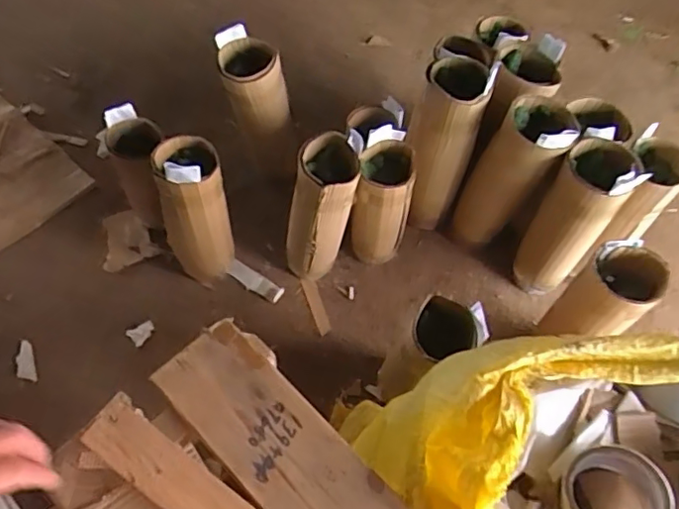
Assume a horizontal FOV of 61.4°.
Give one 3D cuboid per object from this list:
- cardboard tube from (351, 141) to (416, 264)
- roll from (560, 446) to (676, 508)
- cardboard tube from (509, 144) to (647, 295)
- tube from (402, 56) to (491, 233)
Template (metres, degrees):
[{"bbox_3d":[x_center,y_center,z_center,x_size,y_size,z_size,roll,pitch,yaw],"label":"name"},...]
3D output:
[{"bbox_3d":[0.092,-0.093,1.280,0.110,0.384,0.101,2,62,-4],"label":"cardboard tube"},{"bbox_3d":[0.253,0.232,0.524,0.092,0.053,0.101,-4,52,14],"label":"roll"},{"bbox_3d":[0.475,-0.064,1.202,0.139,0.470,0.097,42,66,16],"label":"cardboard tube"},{"bbox_3d":[0.220,-0.235,1.309,0.133,0.448,0.124,7,61,-2],"label":"tube"}]

